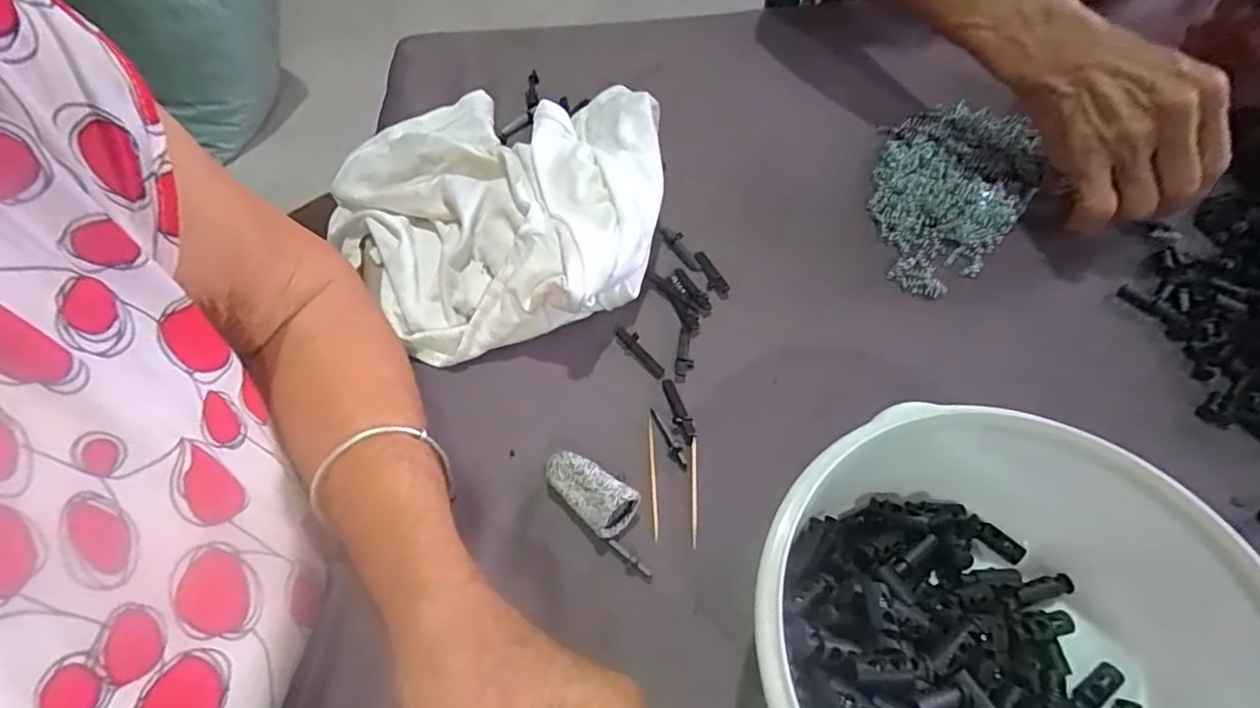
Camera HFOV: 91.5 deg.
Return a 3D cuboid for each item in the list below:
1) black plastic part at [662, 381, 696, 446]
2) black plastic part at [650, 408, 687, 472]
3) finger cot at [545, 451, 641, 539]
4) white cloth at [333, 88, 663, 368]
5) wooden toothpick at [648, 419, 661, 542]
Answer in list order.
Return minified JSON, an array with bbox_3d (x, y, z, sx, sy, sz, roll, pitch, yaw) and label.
[{"bbox_3d":[0.025,0.029,0.317,0.009,0.008,0.038,-17,57,-6],"label":"black plastic part"},{"bbox_3d":[0.018,0.042,0.308,0.006,0.006,0.037,-26,59,-11],"label":"black plastic part"},{"bbox_3d":[-0.020,0.064,0.286,0.045,0.022,0.022,33,65,23],"label":"finger cot"},{"bbox_3d":[-0.089,-0.096,0.378,0.215,0.054,0.211,4,58,8],"label":"white cloth"},{"bbox_3d":[0.012,0.059,0.299,0.004,0.004,0.060,-4,57,3],"label":"wooden toothpick"}]

